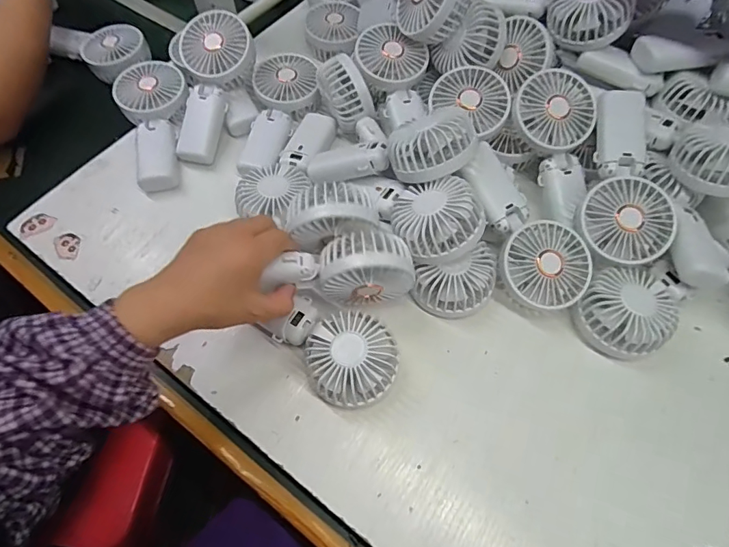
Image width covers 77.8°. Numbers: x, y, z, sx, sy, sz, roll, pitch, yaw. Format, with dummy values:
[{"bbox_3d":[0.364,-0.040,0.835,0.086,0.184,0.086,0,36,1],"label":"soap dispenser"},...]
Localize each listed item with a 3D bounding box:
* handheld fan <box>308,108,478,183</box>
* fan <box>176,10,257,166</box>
[{"bbox_3d":[0.019,-0.122,0.469,0.188,0.041,0.071,-1,55,32],"label":"handheld fan"},{"bbox_3d":[-0.189,-0.224,0.557,0.081,0.052,0.179,12,87,6],"label":"fan"}]

